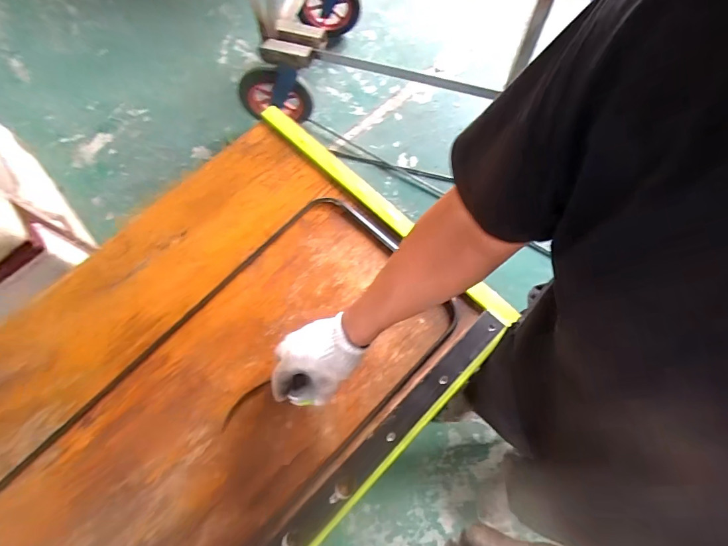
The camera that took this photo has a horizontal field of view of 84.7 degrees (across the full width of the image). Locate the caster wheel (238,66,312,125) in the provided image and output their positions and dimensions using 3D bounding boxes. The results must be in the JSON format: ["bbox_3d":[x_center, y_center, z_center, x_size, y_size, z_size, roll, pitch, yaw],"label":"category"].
[{"bbox_3d":[-0.364,-0.733,1.649,0.275,0.288,0.058,-16,70,-2],"label":"caster wheel"}]

